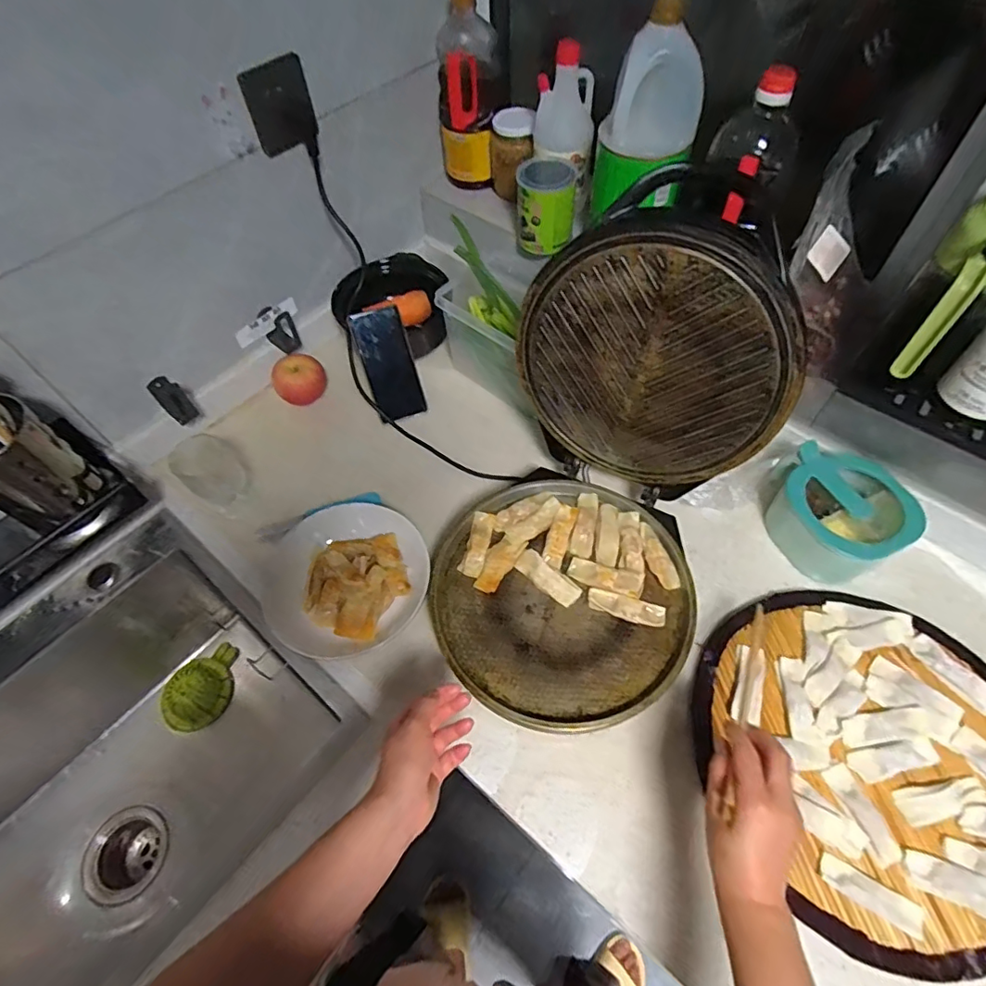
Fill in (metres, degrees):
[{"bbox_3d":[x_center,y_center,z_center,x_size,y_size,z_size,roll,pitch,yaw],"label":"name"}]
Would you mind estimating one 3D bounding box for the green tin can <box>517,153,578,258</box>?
[{"bbox_3d":[0.078,-0.422,0.811,0.086,0.125,0.087,-1,57,2],"label":"green tin can"}]

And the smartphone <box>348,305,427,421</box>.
[{"bbox_3d":[-0.157,-0.194,0.828,0.075,0.161,0.014,-21,18,-11],"label":"smartphone"}]

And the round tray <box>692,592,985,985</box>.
[{"bbox_3d":[0.400,0.264,0.566,0.317,0.028,0.349,-26,60,-14],"label":"round tray"}]

